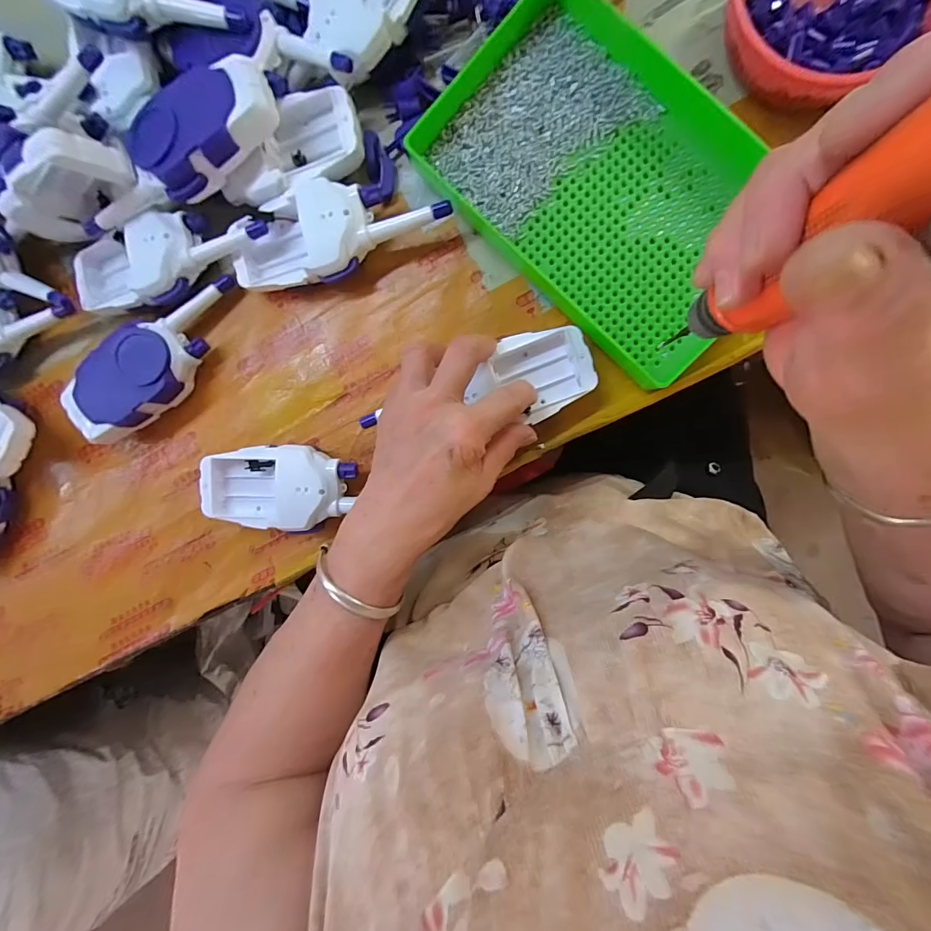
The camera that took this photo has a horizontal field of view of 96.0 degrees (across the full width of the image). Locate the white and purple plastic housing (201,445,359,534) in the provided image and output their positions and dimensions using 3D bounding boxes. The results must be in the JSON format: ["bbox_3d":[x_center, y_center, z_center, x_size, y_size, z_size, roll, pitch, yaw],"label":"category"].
[{"bbox_3d":[-0.145,0.016,0.331,0.115,0.036,0.064,5,94,5],"label":"white and purple plastic housing"}]

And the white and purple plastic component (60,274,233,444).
[{"bbox_3d":[-0.248,-0.085,0.336,0.164,0.037,0.059,-45,88,7],"label":"white and purple plastic component"}]

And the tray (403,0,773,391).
[{"bbox_3d":[0.094,-0.192,0.288,0.251,0.032,0.157,44,97,2],"label":"tray"}]

